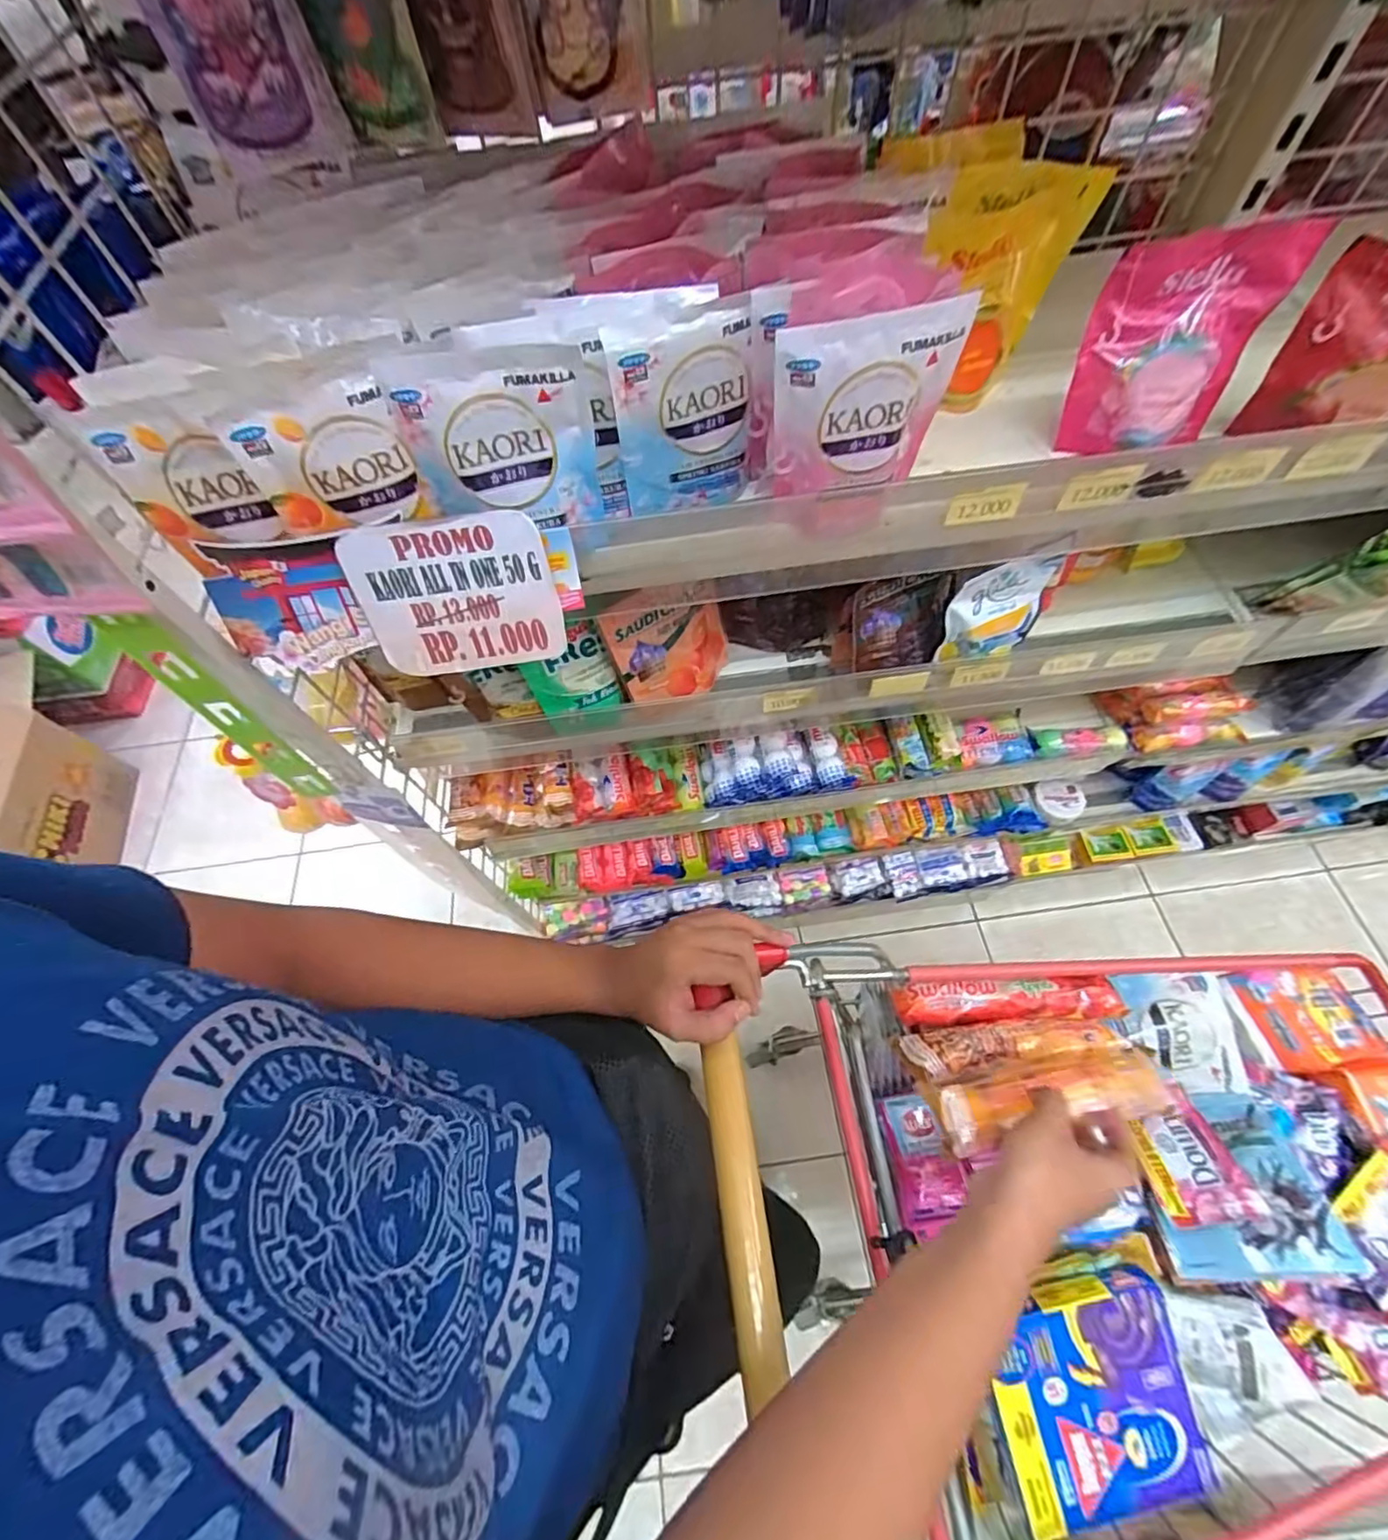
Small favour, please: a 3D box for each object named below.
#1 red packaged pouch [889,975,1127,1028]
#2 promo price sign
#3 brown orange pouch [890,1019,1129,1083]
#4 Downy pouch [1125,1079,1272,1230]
[{"bbox_3d":[0.283,0.209,0.552,0.201,0.023,0.036,-4,61,1],"label":"red packaged pouch"},{"bbox_3d":[-0.161,-0.116,0.418,0.130,0.107,0.008,-7,41,0],"label":"promo price sign"},{"bbox_3d":[0.277,0.237,0.525,0.192,0.044,0.038,-7,61,-1],"label":"brown orange pouch"},{"bbox_3d":[0.427,0.336,0.535,0.073,0.014,0.101,-15,38,8],"label":"Downy pouch"}]

